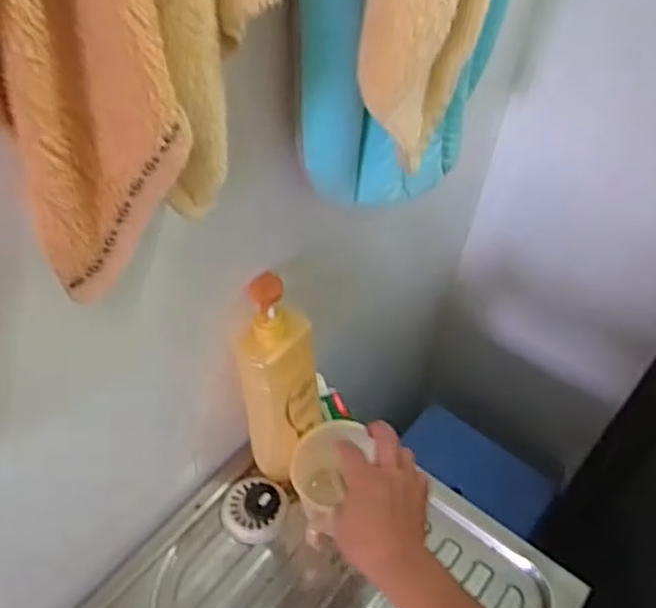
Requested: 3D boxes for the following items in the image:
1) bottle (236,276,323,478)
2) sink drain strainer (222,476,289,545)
[{"bbox_3d":[-0.049,0.081,0.704,0.082,0.242,0.074,26,50,17],"label":"bottle"},{"bbox_3d":[-0.082,0.216,0.750,0.073,0.049,0.069,3,48,-4],"label":"sink drain strainer"}]

